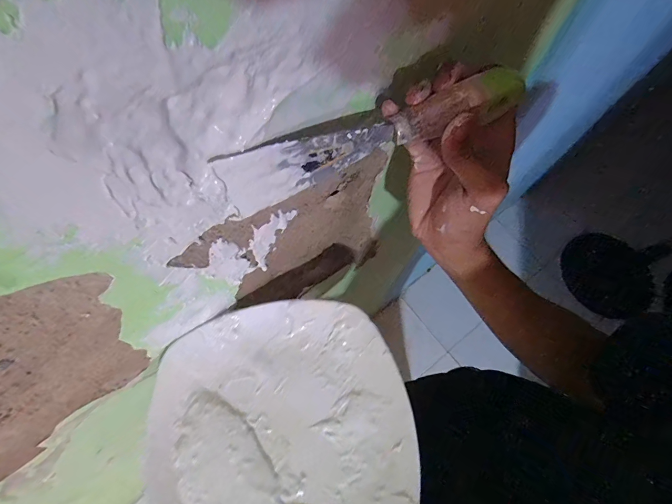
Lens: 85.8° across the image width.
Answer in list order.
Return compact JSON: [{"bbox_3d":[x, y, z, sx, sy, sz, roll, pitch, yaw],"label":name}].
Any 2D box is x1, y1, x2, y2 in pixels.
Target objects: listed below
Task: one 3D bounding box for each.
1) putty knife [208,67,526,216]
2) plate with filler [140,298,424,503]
[{"bbox_3d":[0.027,-0.073,0.231,0.199,0.055,0.018,-21,70,-3],"label":"putty knife"},{"bbox_3d":[-0.052,0.159,0.328,0.236,0.030,0.219,1,67,-2],"label":"plate with filler"}]

